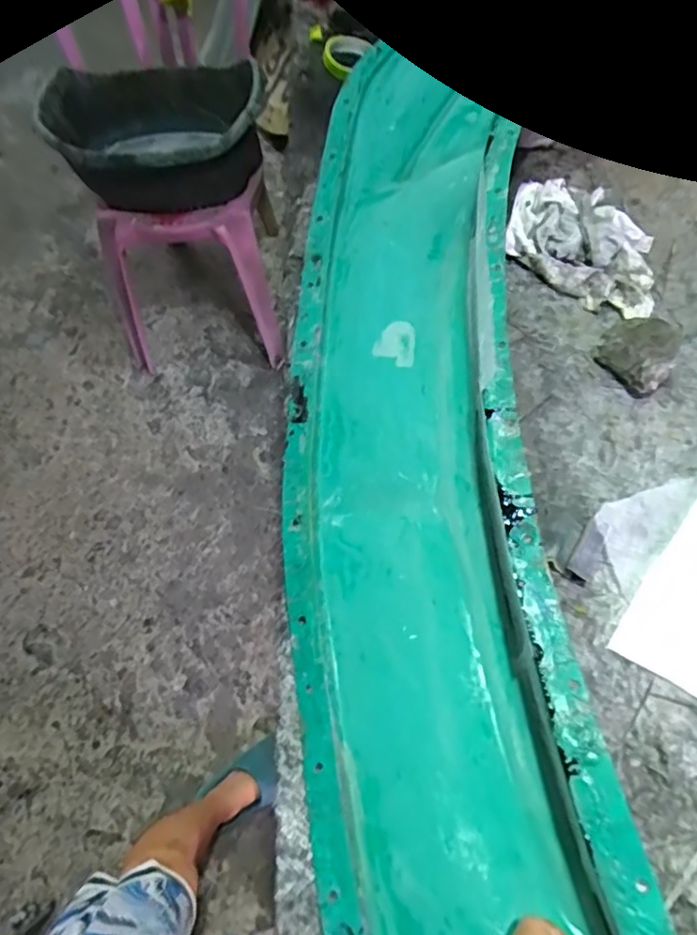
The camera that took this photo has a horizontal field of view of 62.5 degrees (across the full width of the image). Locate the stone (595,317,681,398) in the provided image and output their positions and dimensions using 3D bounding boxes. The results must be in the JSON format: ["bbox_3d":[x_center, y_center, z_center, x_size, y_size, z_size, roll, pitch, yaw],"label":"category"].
[{"bbox_3d":[0.366,-0.143,0.707,0.093,0.045,0.090,-30,69,-13],"label":"stone"}]

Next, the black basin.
[{"bbox_3d":[-0.371,-0.672,1.174,0.409,0.193,0.311,-8,66,-4],"label":"black basin"}]

